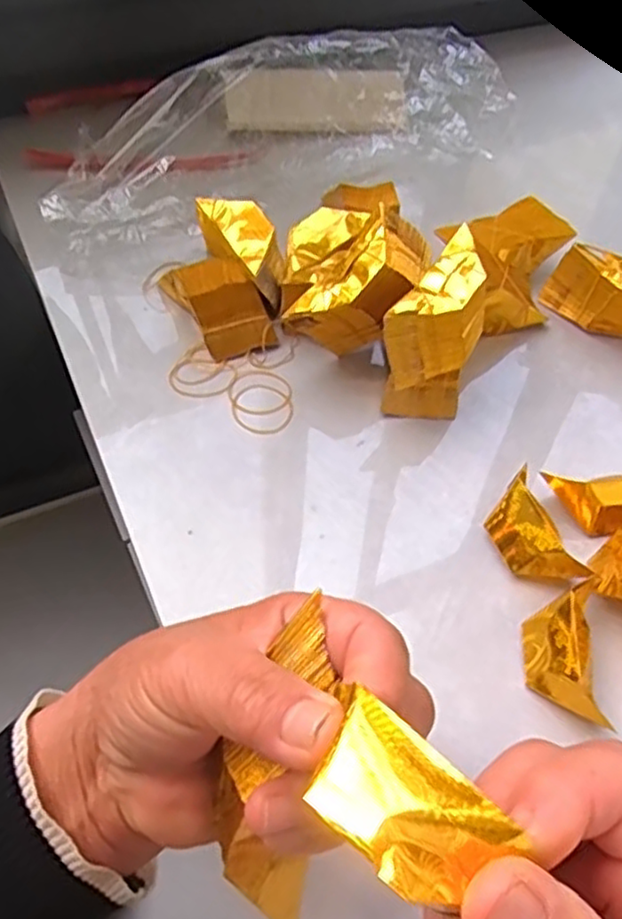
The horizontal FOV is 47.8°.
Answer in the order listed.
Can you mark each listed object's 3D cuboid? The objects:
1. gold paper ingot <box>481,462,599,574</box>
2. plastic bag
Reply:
[{"bbox_3d":[0.114,0.038,0.369,0.030,0.030,0.065,-15,55,-13],"label":"gold paper ingot"},{"bbox_3d":[-0.024,-0.257,0.547,0.370,0.084,0.123,-19,57,-16],"label":"plastic bag"}]

